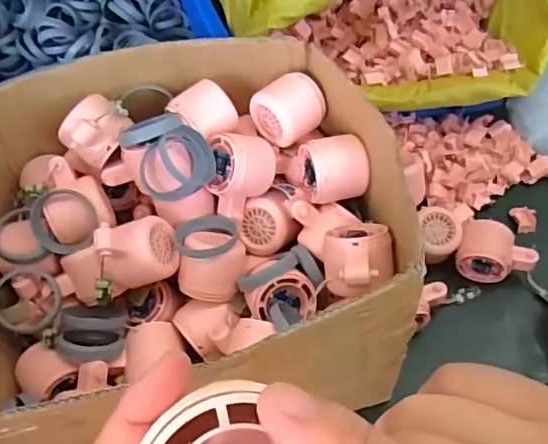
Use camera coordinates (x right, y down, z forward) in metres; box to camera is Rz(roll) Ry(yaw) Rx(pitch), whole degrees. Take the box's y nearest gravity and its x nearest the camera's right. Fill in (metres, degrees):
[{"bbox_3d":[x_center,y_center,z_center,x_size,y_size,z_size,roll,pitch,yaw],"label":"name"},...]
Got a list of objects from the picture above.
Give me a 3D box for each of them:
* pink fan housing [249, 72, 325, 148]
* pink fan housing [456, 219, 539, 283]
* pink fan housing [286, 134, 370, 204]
[{"bbox_3d":[0.015,-0.109,0.546,0.057,0.042,0.058,38,67,24],"label":"pink fan housing"},{"bbox_3d":[0.250,0.037,0.656,0.081,0.044,0.063,19,60,15],"label":"pink fan housing"},{"bbox_3d":[0.051,-0.049,0.531,0.062,0.054,0.064,-15,57,-6],"label":"pink fan housing"}]

